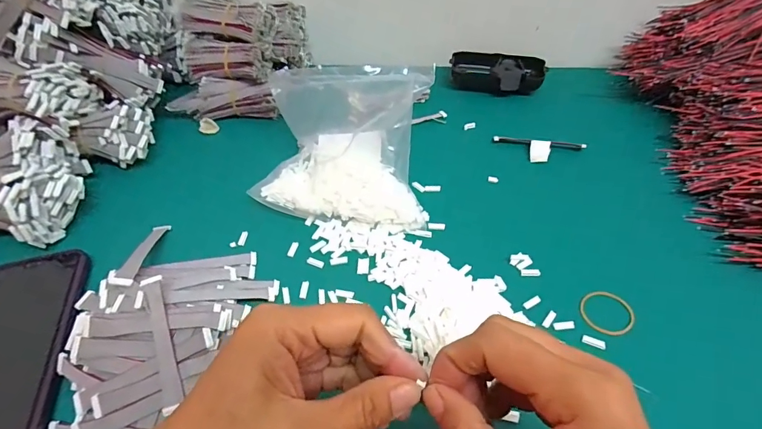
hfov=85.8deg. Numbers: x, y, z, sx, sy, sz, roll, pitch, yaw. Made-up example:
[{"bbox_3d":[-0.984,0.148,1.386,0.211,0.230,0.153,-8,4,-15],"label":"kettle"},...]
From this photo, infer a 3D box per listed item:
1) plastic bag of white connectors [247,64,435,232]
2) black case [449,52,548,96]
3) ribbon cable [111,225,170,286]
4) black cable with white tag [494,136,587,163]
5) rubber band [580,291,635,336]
[{"bbox_3d":[-0.034,-0.069,0.375,0.158,0.078,0.151,1,48,3],"label":"plastic bag of white connectors"},{"bbox_3d":[0.139,-0.168,0.494,0.108,0.024,0.059,10,49,11],"label":"black case"},{"bbox_3d":[-0.185,0.029,0.320,0.014,0.008,0.082,-6,27,-3],"label":"ribbon cable"},{"bbox_3d":[0.160,-0.065,0.410,0.089,0.007,0.029,6,48,8],"label":"black cable with white tag"},{"bbox_3d":[0.162,0.071,0.293,0.035,0.004,0.035,-1,48,1],"label":"rubber band"}]

